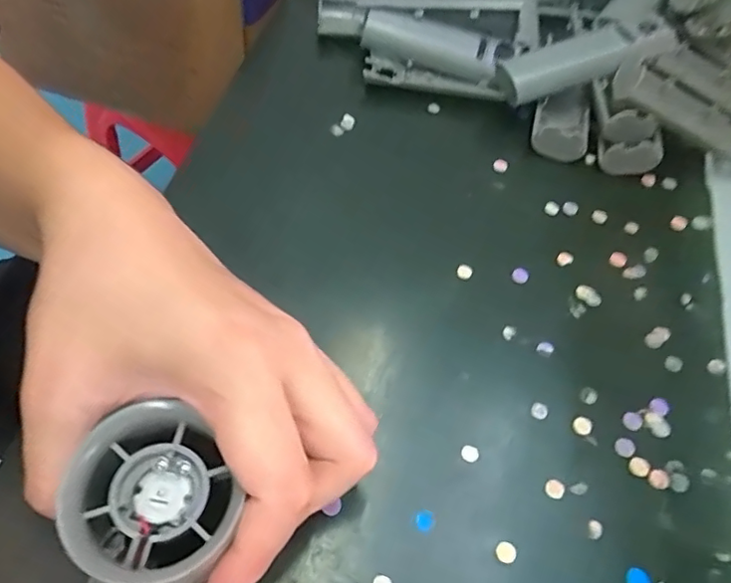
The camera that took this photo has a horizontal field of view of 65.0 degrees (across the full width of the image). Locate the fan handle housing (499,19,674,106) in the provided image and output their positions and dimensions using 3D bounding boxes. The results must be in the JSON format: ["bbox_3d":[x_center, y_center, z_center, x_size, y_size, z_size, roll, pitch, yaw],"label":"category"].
[{"bbox_3d":[0.135,-0.142,0.347,0.106,0.020,0.028,-18,59,2],"label":"fan handle housing"}]

